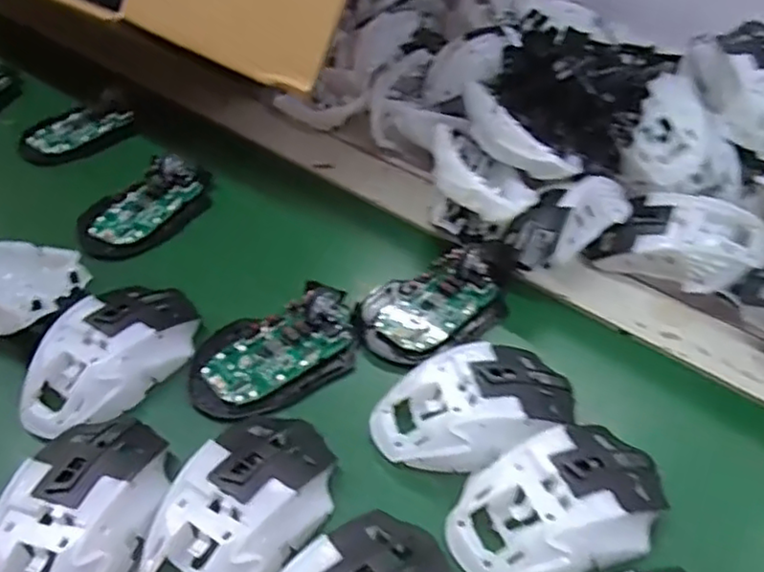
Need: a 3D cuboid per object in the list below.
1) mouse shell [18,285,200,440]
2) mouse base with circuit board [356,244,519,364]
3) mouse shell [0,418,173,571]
[{"bbox_3d":[-0.160,0.036,0.389,0.060,0.033,0.110,21,49,17],"label":"mouse shell"},{"bbox_3d":[0.035,0.008,0.438,0.108,0.030,0.065,-32,55,-29],"label":"mouse base with circuit board"},{"bbox_3d":[-0.145,0.112,0.318,0.061,0.034,0.111,10,46,7],"label":"mouse shell"}]

